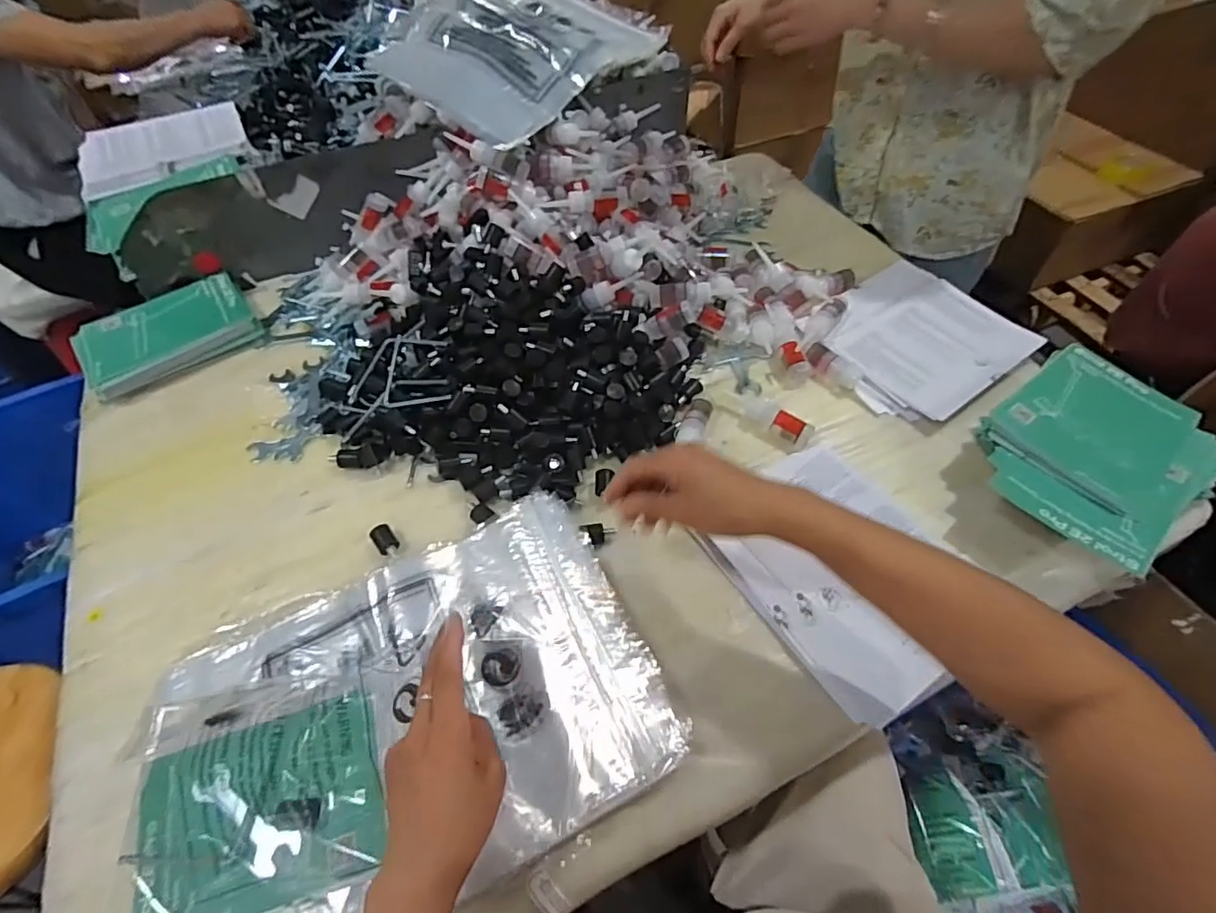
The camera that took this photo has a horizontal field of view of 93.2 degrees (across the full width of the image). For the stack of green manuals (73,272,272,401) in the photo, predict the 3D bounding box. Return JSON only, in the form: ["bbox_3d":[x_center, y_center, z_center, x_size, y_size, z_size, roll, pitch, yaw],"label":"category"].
[{"bbox_3d":[-0.538,-0.153,0.703,0.185,0.034,0.123,-33,60,-20],"label":"stack of green manuals"}]

